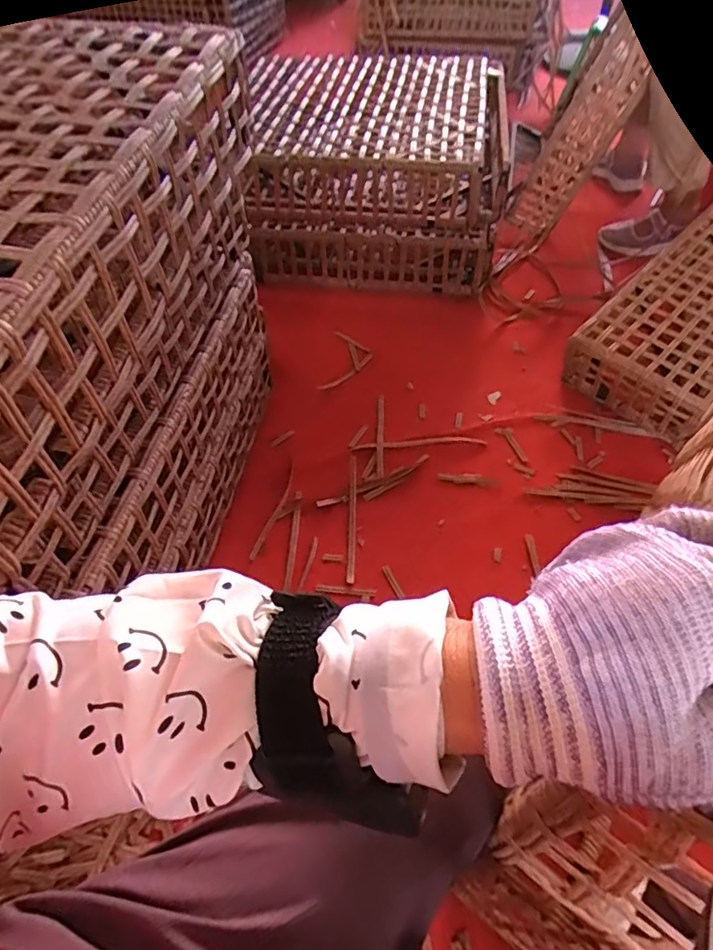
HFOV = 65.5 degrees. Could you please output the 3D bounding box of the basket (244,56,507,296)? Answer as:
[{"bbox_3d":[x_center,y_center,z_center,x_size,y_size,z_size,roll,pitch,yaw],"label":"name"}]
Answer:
[{"bbox_3d":[0.061,-0.788,1.429,0.639,0.309,0.619,0,51,2],"label":"basket"}]

